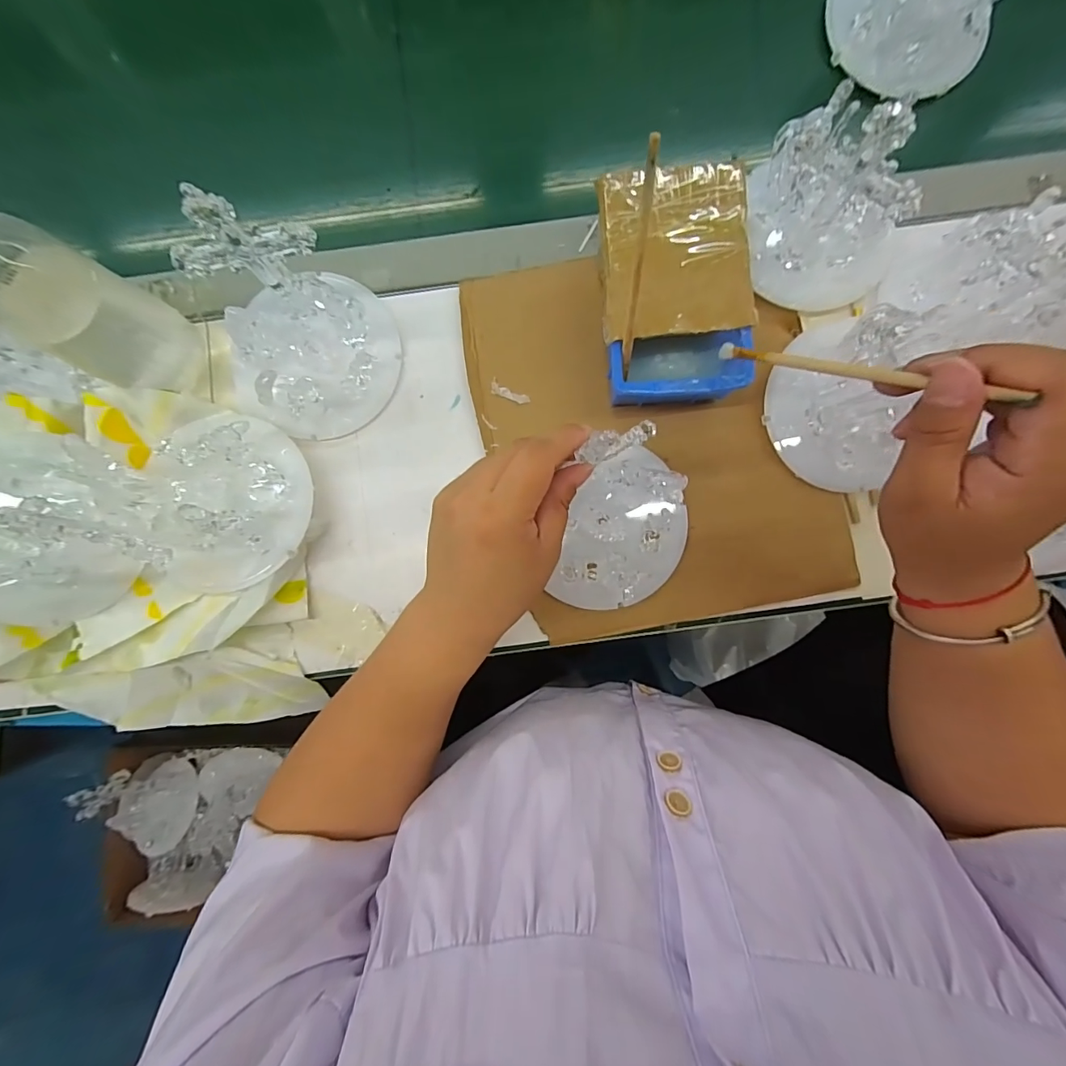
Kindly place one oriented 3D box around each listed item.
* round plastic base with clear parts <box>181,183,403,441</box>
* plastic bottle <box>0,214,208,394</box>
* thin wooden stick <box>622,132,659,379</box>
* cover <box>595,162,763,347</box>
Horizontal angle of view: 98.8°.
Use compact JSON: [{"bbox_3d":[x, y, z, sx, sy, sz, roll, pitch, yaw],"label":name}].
[{"bbox_3d":[-0.163,-0.136,0.304,0.119,0.118,0.112,0,89,-1],"label":"round plastic base with clear parts"},{"bbox_3d":[-0.275,-0.133,0.273,0.051,0.161,0.061,5,88,-1],"label":"plastic bottle"},{"bbox_3d":[0.061,-0.147,0.267,0.006,0.138,0.005,-12,62,-1],"label":"thin wooden stick"},{"bbox_3d":[0.097,-0.192,0.310,0.100,0.007,0.113,-4,89,-1],"label":"cover"}]

